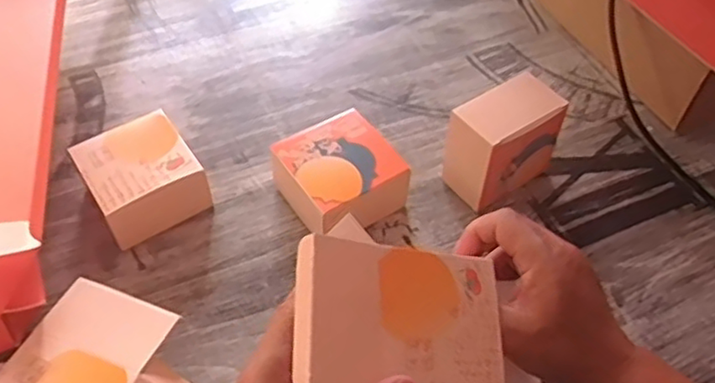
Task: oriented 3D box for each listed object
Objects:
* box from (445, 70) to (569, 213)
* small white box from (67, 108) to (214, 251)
[{"bbox_3d":[0.125,-0.041,0.563,0.083,0.091,0.054,-28,59,-20],"label":"box"},{"bbox_3d":[-0.182,-0.009,0.558,0.085,0.055,0.095,-29,59,-21],"label":"small white box"}]

